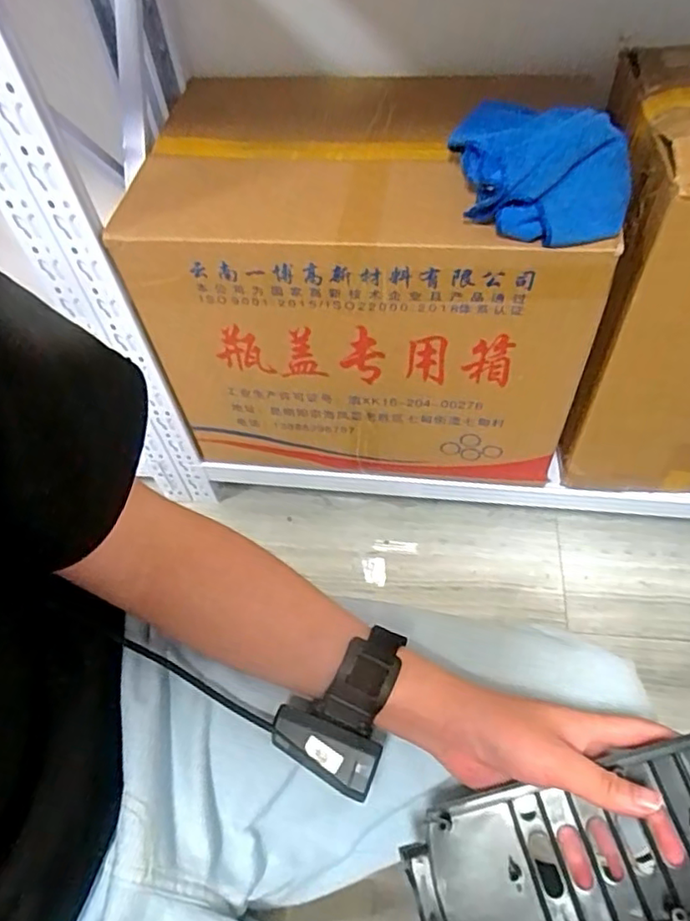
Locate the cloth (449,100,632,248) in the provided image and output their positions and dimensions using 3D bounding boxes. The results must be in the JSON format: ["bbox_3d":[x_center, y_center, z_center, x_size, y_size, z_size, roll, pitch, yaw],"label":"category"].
[{"bbox_3d":[0.208,-0.322,0.666,0.152,0.092,0.205,-6,54,1],"label":"cloth"}]

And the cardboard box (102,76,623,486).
[{"bbox_3d":[0.047,-0.283,0.941,0.573,0.474,0.410,6,55,9],"label":"cardboard box"}]

